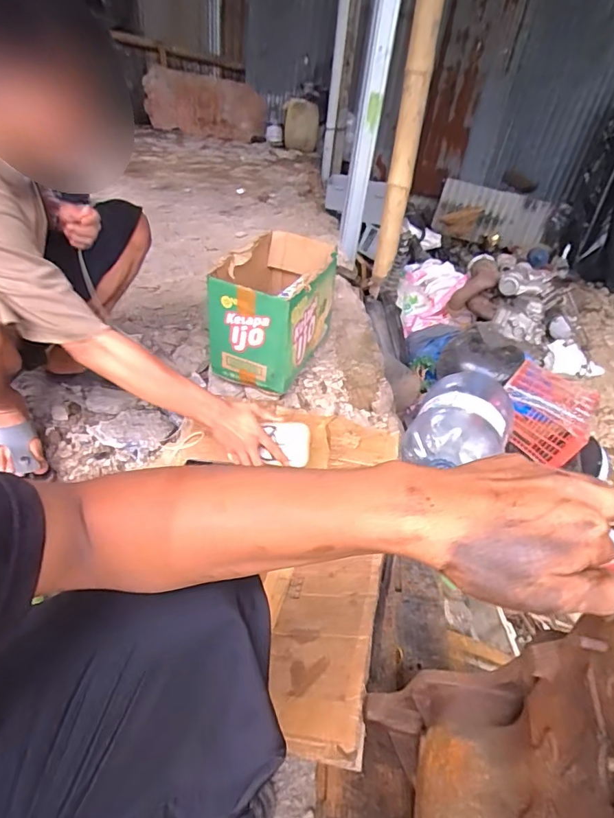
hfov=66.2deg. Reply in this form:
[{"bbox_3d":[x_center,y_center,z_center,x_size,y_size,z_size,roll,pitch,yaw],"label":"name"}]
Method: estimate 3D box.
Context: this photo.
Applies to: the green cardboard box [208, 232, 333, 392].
[{"bbox_3d":[-0.086,-0.283,1.302,0.270,0.270,0.403,9,37,7],"label":"green cardboard box"}]

